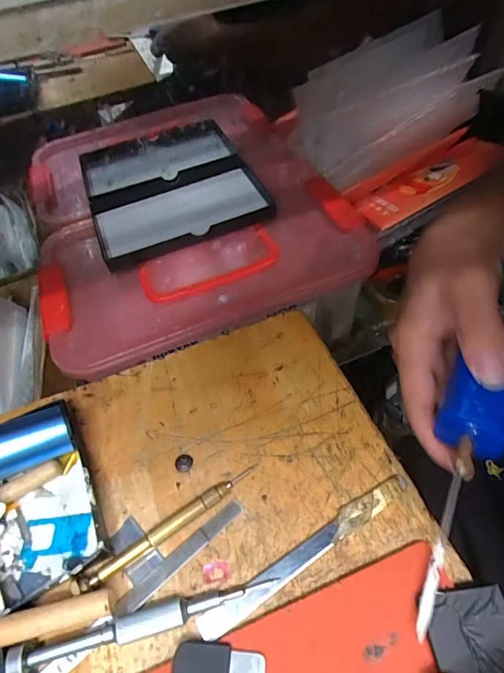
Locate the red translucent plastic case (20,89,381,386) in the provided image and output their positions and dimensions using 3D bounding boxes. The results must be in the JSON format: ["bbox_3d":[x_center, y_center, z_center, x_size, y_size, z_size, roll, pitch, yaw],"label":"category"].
[{"bbox_3d":[-0.081,-0.149,0.454,0.315,0.059,0.362,-20,54,-9],"label":"red translucent plastic case"}]

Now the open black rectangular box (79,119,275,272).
[{"bbox_3d":[-0.094,-0.171,0.458,0.179,0.017,0.204,-23,59,-8],"label":"open black rectangular box"}]

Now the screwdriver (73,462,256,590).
[{"bbox_3d":[-0.045,0.103,0.225,0.107,0.008,0.010,-31,56,-17],"label":"screwdriver"}]

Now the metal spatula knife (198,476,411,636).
[{"bbox_3d":[0.029,0.112,0.214,0.129,0.004,0.012,-31,50,-13],"label":"metal spatula knife"}]

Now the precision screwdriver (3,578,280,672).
[{"bbox_3d":[-0.051,0.137,0.197,0.125,0.008,0.012,-16,53,-6],"label":"precision screwdriver"}]

